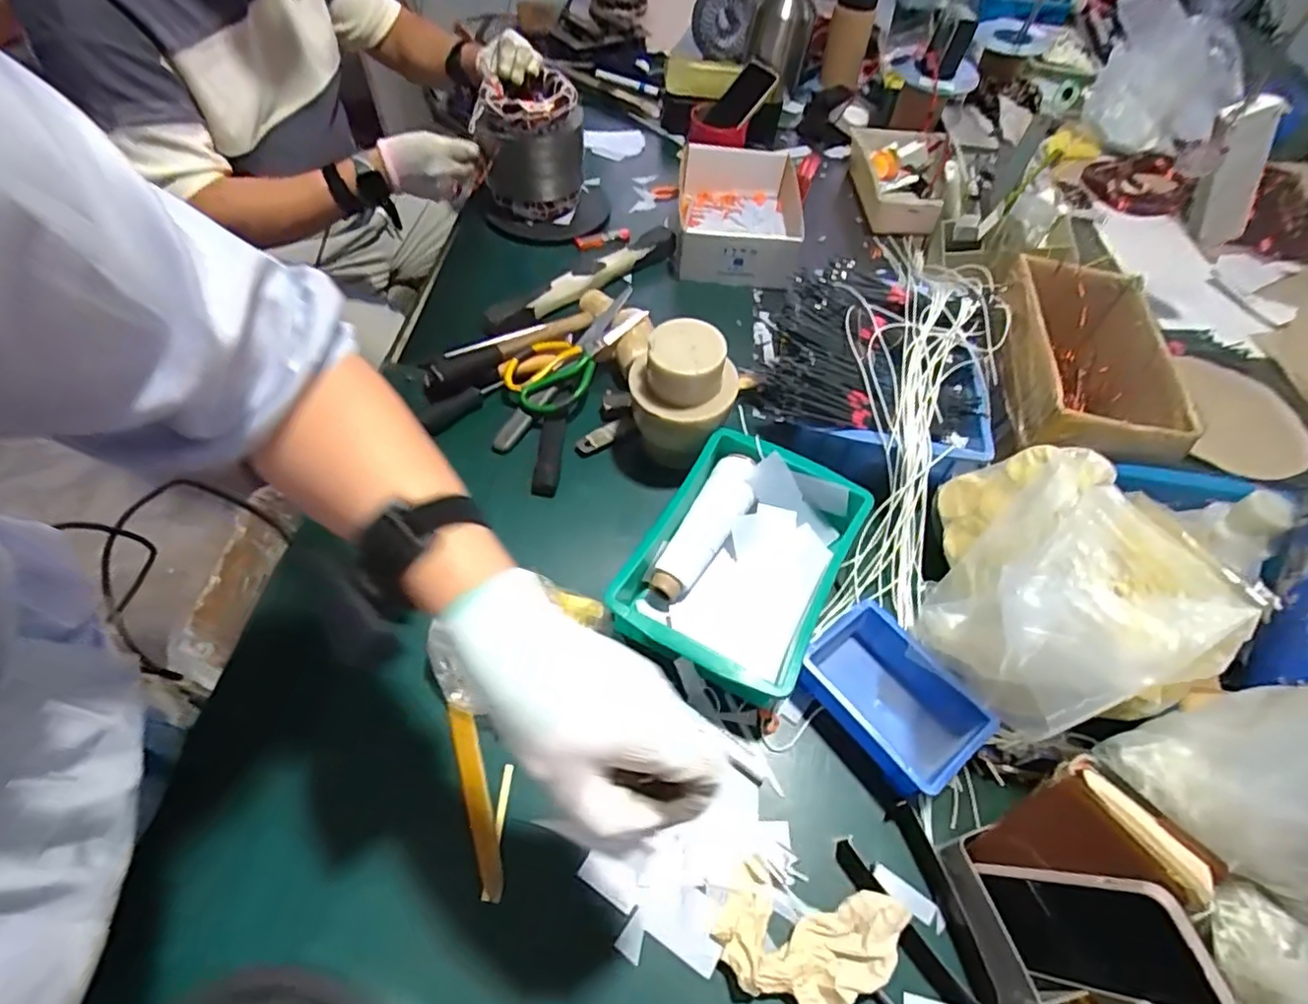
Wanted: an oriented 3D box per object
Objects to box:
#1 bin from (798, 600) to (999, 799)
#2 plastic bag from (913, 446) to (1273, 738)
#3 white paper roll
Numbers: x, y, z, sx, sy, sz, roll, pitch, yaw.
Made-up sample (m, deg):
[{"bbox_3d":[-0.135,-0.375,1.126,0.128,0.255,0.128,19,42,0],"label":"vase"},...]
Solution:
[{"bbox_3d":[0.208,0.175,0.556,0.103,0.047,0.148,-32,63,-21],"label":"bin"},{"bbox_3d":[0.338,0.064,0.518,0.167,0.151,0.241,20,58,11],"label":"plastic bag"},{"bbox_3d":[0.053,0.027,0.642,0.050,0.052,0.167,28,60,16],"label":"white paper roll"}]

